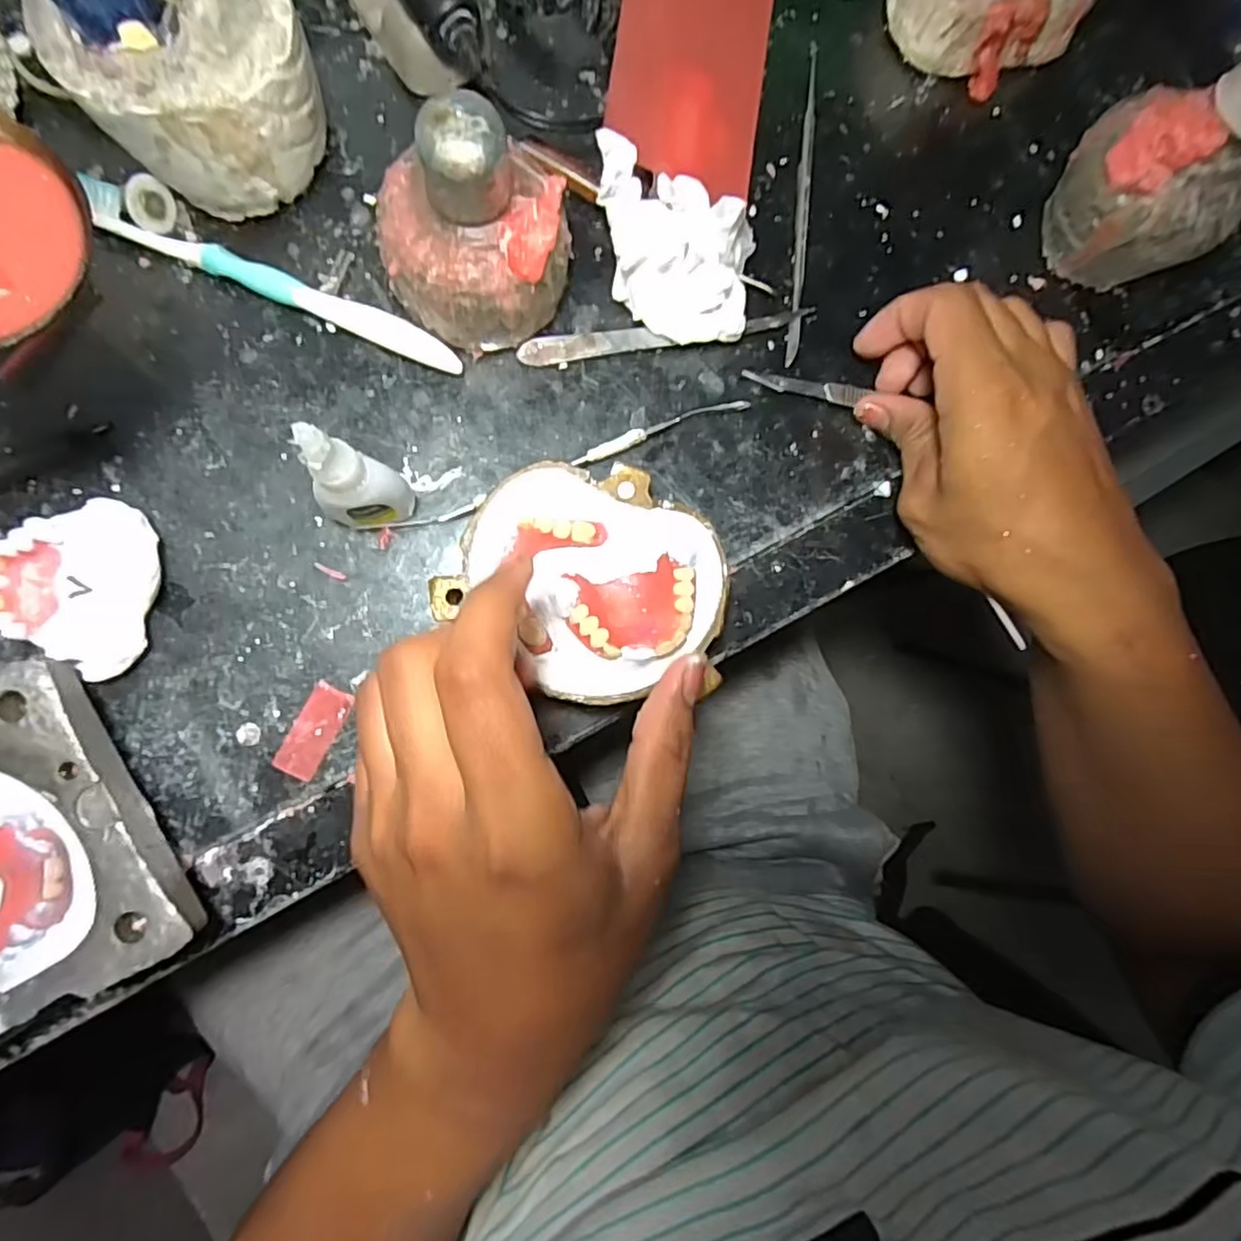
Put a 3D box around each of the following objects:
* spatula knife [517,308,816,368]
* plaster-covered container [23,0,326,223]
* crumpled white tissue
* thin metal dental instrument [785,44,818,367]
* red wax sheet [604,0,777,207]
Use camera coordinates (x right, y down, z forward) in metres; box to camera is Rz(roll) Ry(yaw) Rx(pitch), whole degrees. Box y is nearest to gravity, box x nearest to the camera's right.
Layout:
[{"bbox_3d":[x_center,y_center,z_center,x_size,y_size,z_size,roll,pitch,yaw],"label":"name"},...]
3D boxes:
[{"bbox_3d":[0.022,-0.132,0.299,0.138,0.009,0.013,-9,88,-7],"label":"spatula knife"},{"bbox_3d":[-0.161,-0.214,0.238,0.079,0.098,0.079,0,87,-7],"label":"plaster-covered container"},{"bbox_3d":[0.023,-0.158,0.279,0.072,0.049,0.056,7,86,-6],"label":"crumpled white tissue"},{"bbox_3d":[0.088,-0.203,0.311,0.006,0.005,0.161,6,86,-6],"label":"thin metal dental instrument"},{"bbox_3d":[0.036,-0.268,0.302,0.077,0.004,0.134,10,86,-23],"label":"red wax sheet"}]

